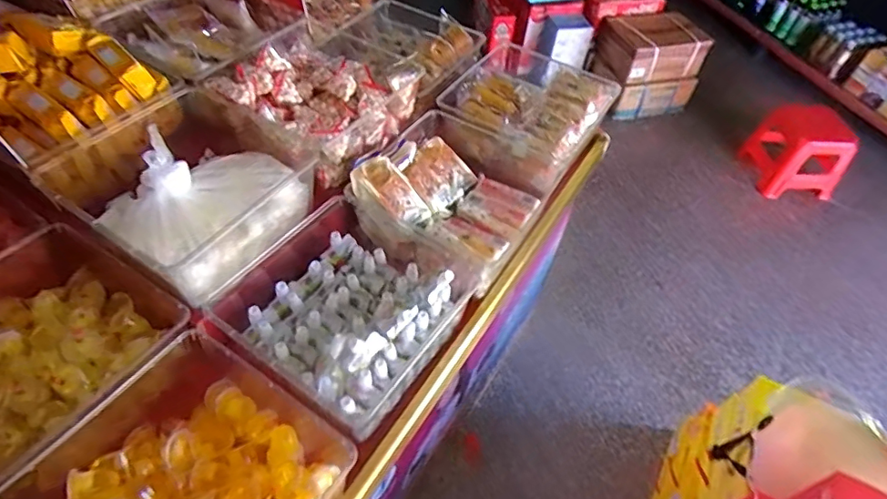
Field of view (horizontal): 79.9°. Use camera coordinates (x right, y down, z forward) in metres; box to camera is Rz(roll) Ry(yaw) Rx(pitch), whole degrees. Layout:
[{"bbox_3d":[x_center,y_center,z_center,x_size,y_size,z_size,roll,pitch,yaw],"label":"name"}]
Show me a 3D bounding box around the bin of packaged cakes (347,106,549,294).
[{"bbox_3d":[0.020,-0.100,0.997,0.295,0.131,0.390,27,53,14],"label":"bin of packaged cakes"}]

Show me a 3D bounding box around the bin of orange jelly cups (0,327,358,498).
[{"bbox_3d":[-0.318,0.308,0.679,0.328,0.143,0.337,33,54,18],"label":"bin of orange jelly cups"}]

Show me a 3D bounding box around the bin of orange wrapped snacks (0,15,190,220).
[{"bbox_3d":[-0.723,-0.282,0.998,0.473,0.152,0.275,33,54,18],"label":"bin of orange wrapped snacks"}]

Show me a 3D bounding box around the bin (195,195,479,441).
[{"bbox_3d":[-0.152,0.087,0.827,0.314,0.107,0.317,34,55,19],"label":"bin"}]

